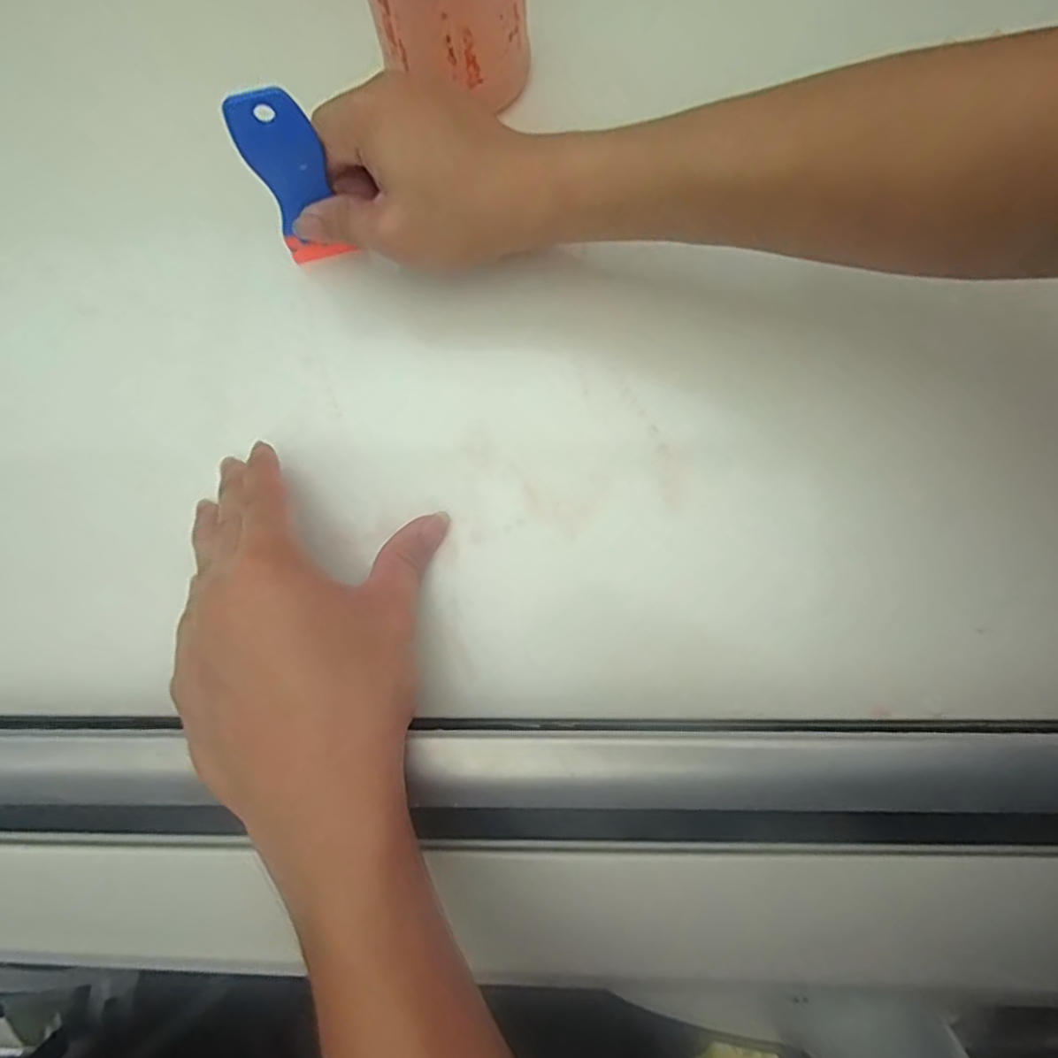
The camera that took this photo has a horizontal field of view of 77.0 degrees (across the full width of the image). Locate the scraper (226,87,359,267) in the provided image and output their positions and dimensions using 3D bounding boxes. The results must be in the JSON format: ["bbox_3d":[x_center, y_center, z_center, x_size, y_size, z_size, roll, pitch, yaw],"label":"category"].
[{"bbox_3d":[-0.116,-0.170,0.327,0.034,0.093,0.006,-14,70,-6],"label":"scraper"}]

